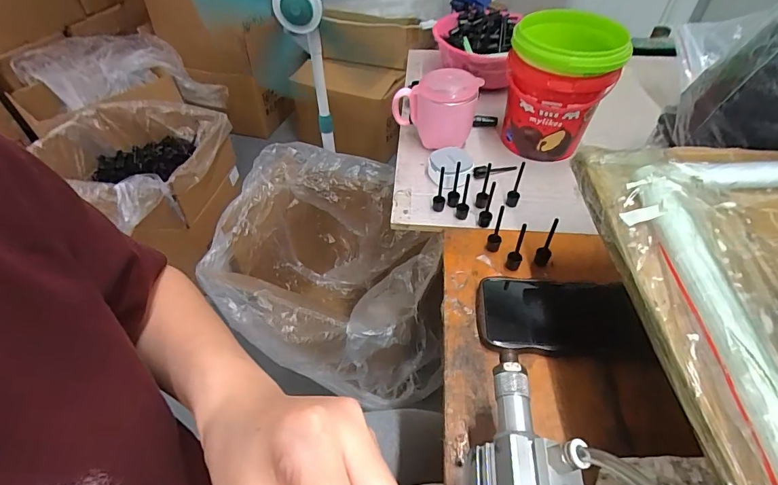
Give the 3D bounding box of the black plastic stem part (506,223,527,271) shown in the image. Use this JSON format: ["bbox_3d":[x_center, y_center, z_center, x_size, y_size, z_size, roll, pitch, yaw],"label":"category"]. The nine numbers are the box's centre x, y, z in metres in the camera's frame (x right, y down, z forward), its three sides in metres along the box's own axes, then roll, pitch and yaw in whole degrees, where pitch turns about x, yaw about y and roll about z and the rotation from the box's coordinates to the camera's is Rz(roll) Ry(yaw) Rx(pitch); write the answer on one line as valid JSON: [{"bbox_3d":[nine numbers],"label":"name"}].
[{"bbox_3d":[0.132,0.005,0.418,0.014,0.053,0.017,17,50,15],"label":"black plastic stem part"}]

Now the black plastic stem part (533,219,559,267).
[{"bbox_3d":[0.164,0.002,0.424,0.015,0.052,0.020,25,53,21],"label":"black plastic stem part"}]

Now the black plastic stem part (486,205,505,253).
[{"bbox_3d":[0.116,-0.014,0.438,0.015,0.059,0.013,14,50,13],"label":"black plastic stem part"}]

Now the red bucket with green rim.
[{"bbox_3d":[0.218,-0.198,0.540,0.124,0.150,0.129,0,48,0],"label":"red bucket with green rim"}]

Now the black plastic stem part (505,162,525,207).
[{"bbox_3d":[0.155,-0.070,0.497,0.015,0.058,0.013,13,29,13],"label":"black plastic stem part"}]

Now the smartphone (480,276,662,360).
[{"bbox_3d":[0.157,0.067,0.388,0.140,0.009,0.081,2,47,8],"label":"smartphone"}]

